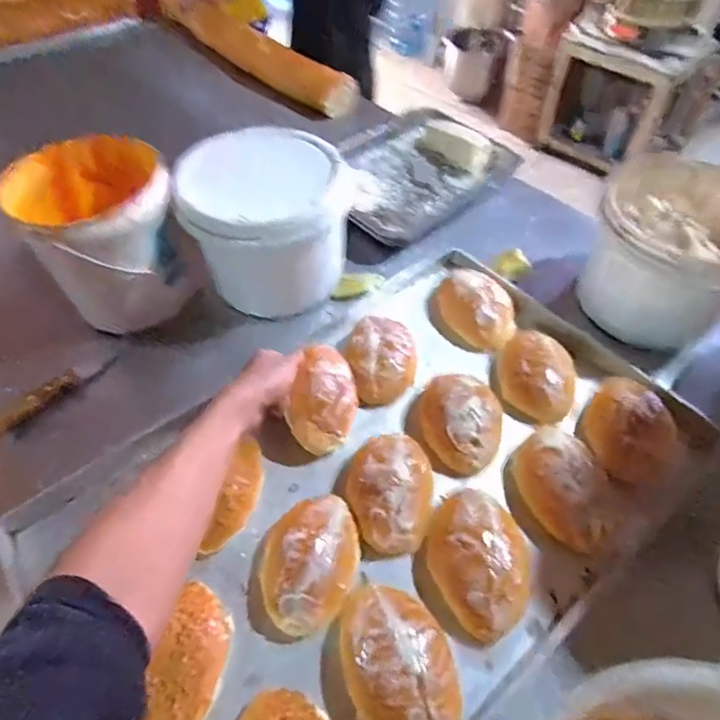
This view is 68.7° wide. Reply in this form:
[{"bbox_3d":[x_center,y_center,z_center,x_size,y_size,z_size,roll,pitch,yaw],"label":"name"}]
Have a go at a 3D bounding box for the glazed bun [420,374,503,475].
[{"bbox_3d":[0.118,0.073,0.626,0.105,0.057,0.099,23,55,15],"label":"glazed bun"}]

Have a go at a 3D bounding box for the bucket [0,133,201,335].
[{"bbox_3d":[-0.350,-0.181,0.721,0.184,0.158,0.205,-31,59,-23],"label":"bucket"}]

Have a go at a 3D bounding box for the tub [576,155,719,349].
[{"bbox_3d":[0.427,-0.138,0.722,0.208,0.162,0.226,33,58,22],"label":"tub"}]

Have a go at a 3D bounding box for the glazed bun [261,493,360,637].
[{"bbox_3d":[-0.050,0.198,0.528,0.094,0.047,0.135,13,53,9],"label":"glazed bun"}]

